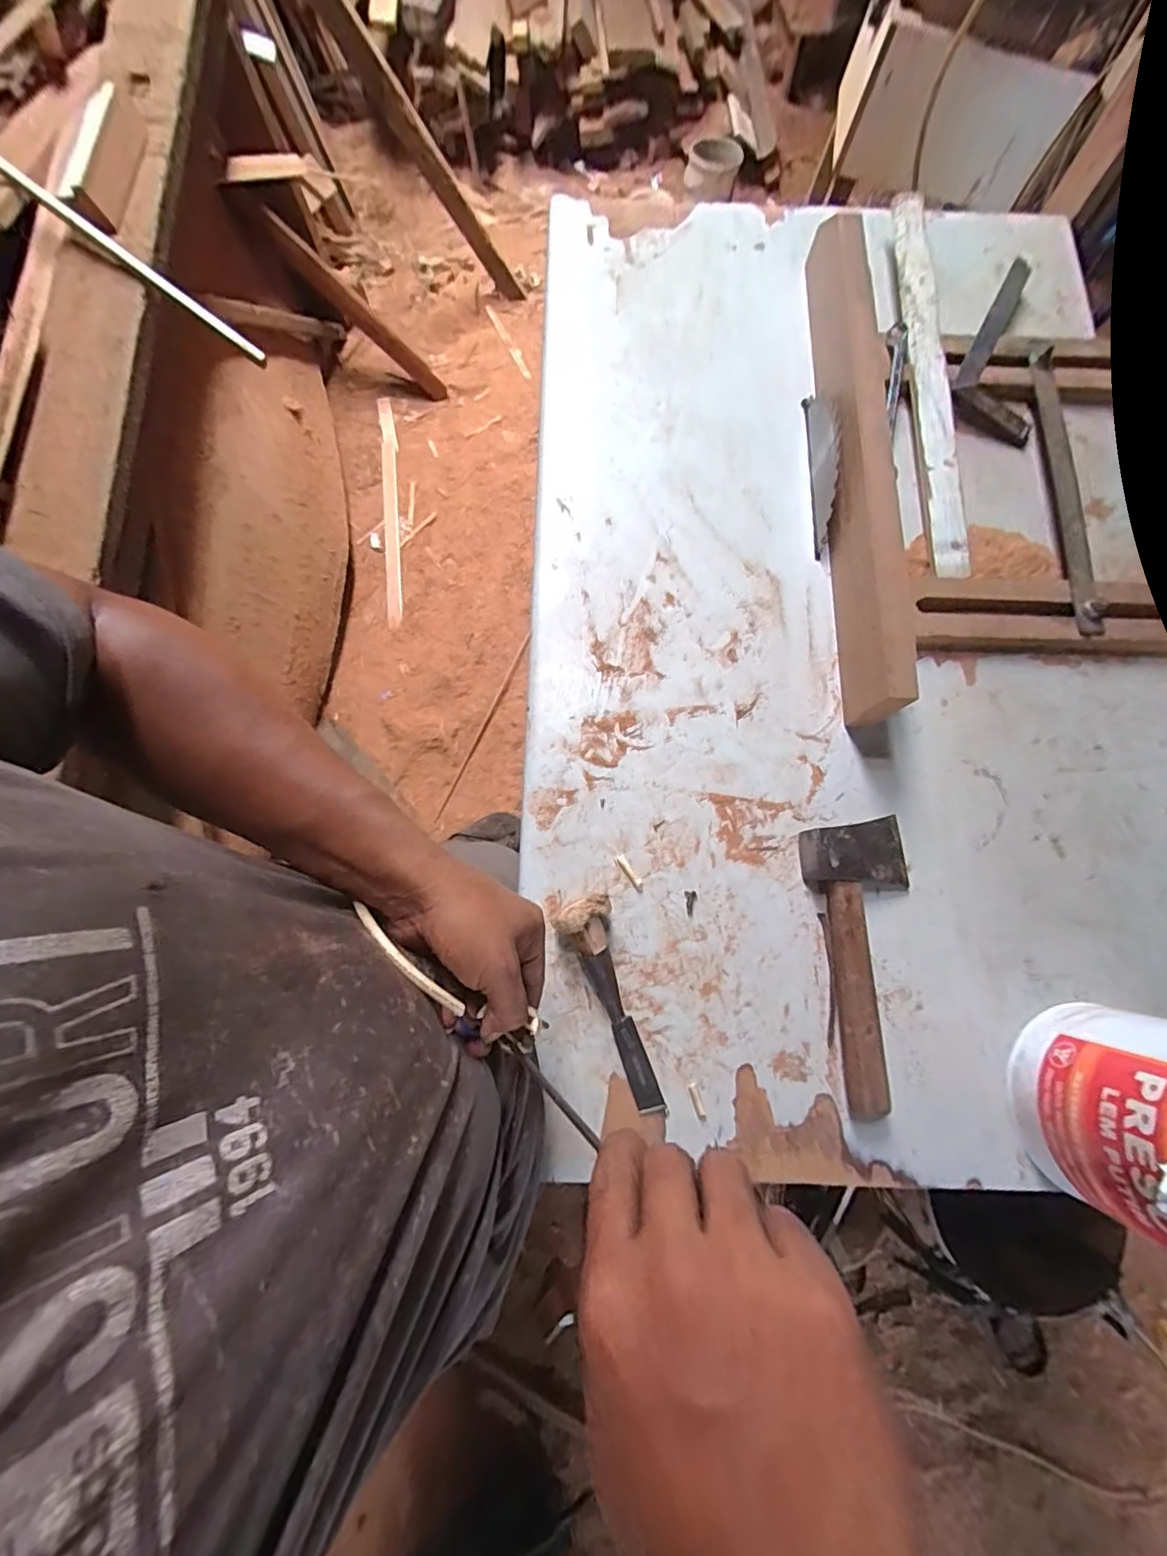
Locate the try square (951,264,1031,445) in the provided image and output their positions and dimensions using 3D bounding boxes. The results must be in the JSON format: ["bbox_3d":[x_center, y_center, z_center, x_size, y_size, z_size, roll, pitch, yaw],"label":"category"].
[{"bbox_3d":[0.529,-0.524,0.667,0.105,0.028,0.225,23,80,6],"label":"try square"}]

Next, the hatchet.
[{"bbox_3d":[0.289,0.180,0.533,0.108,0.032,0.270,-6,79,0],"label":"hatchet"}]

